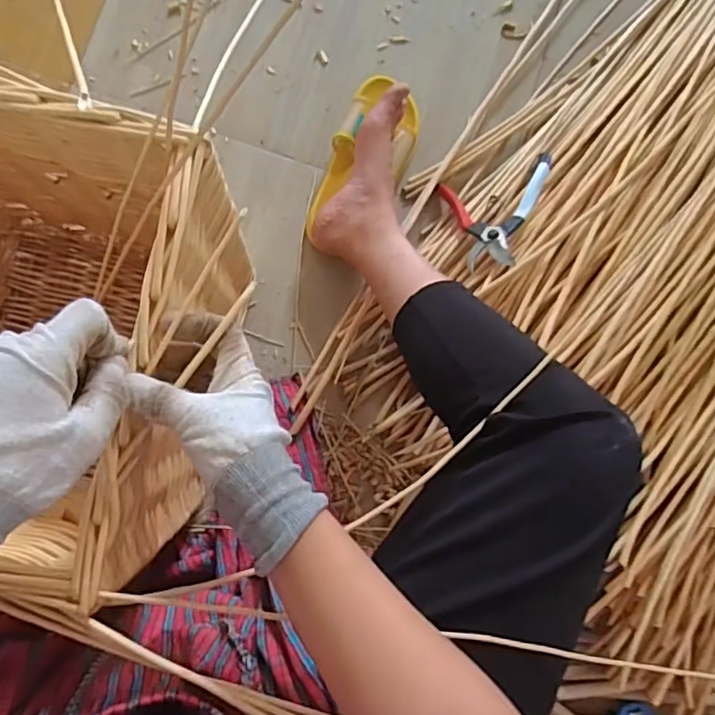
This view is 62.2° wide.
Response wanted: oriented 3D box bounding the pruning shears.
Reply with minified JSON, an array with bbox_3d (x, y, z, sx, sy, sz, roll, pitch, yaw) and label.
[{"bbox_3d":[0.182,-0.178,0.738,0.139,0.019,0.143,-16,57,18],"label":"pruning shears"}]

